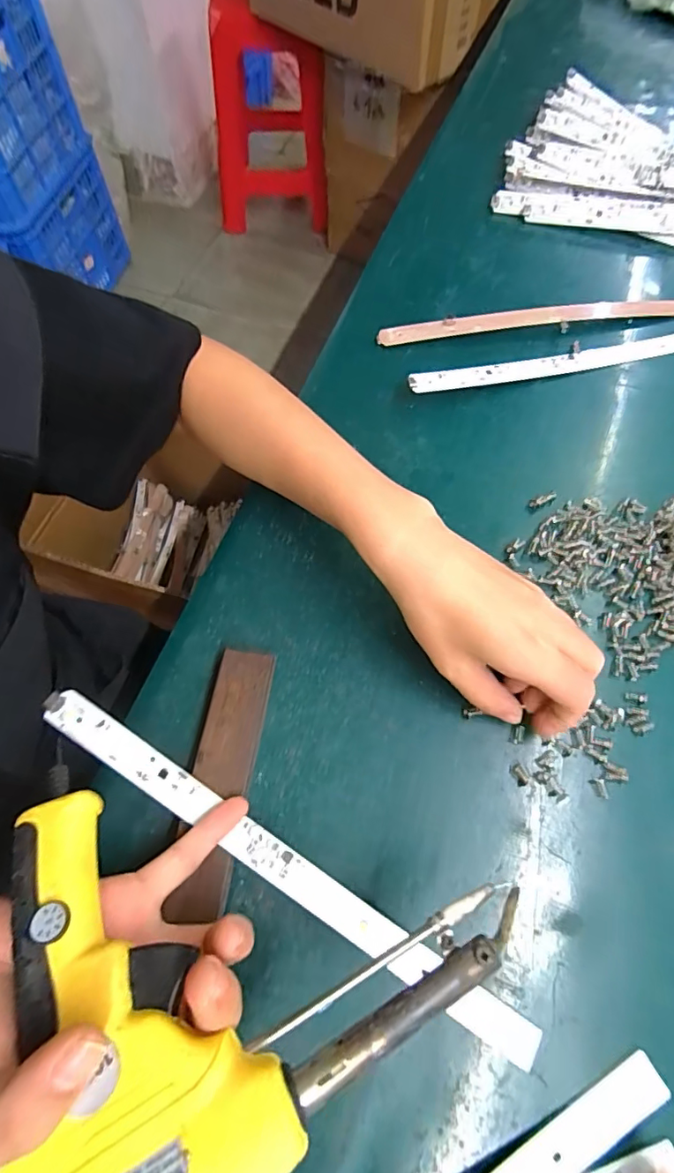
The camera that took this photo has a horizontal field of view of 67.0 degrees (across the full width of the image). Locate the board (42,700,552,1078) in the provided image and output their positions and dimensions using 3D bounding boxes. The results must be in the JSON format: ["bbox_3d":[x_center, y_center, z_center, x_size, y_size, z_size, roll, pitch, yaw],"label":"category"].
[{"bbox_3d":[-0.028,0.138,0.252,0.283,0.007,0.018,33,69,5],"label":"board"}]

